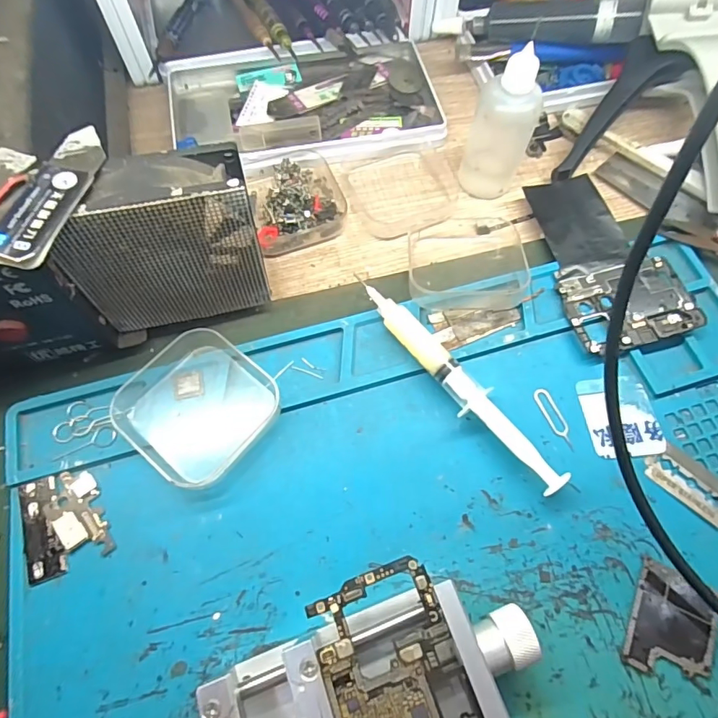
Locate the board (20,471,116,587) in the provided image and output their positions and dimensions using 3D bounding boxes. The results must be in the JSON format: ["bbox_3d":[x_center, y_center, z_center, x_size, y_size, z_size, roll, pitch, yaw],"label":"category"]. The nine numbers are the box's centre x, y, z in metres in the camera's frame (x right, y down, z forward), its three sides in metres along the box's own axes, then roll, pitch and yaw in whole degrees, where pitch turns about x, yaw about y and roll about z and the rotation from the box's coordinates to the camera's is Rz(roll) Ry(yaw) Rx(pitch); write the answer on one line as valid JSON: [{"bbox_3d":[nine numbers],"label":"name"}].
[{"bbox_3d":[-0.131,0.071,0.205,0.033,0.004,0.043,-22,68,-10],"label":"board"}]

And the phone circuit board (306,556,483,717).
[{"bbox_3d":[0.013,0.111,0.161,0.047,0.004,0.068,-18,67,-9],"label":"phone circuit board"}]

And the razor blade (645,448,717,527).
[{"bbox_3d":[0.155,0.059,0.215,0.041,0.004,0.021,36,71,14],"label":"razor blade"}]

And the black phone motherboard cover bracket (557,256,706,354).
[{"bbox_3d":[0.146,-0.029,0.250,0.066,0.007,0.047,-13,67,-6],"label":"black phone motherboard cover bracket"}]

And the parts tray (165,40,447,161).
[{"bbox_3d":[-0.036,-0.178,0.313,0.179,0.020,0.110,-6,66,-3],"label":"parts tray"}]

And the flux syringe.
[{"bbox_3d":[0.046,0.010,0.229,0.015,0.017,0.135,-36,71,-15],"label":"flux syringe"}]

